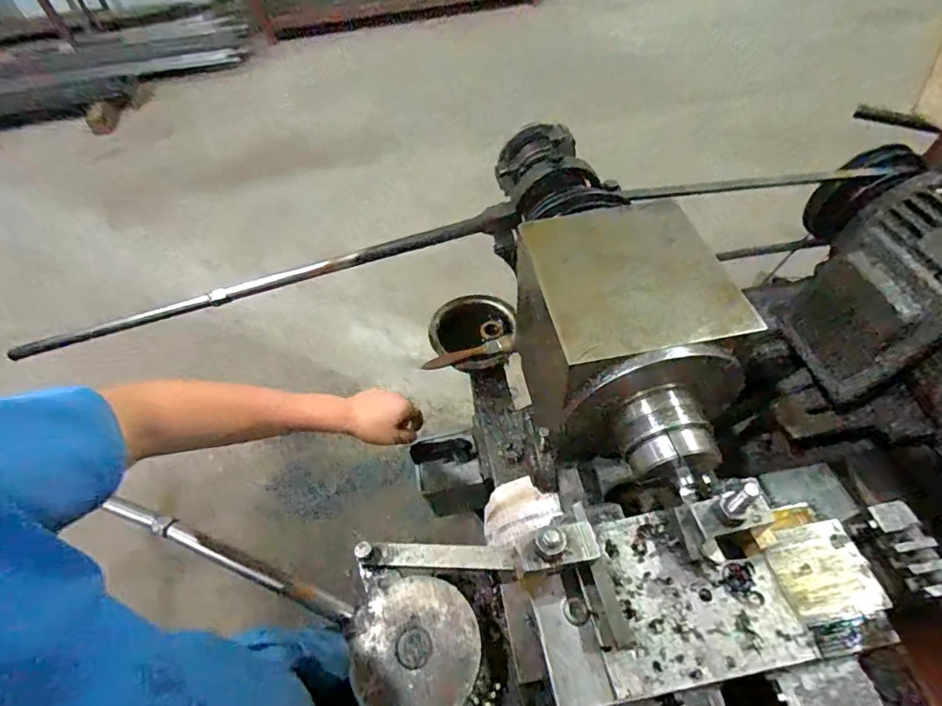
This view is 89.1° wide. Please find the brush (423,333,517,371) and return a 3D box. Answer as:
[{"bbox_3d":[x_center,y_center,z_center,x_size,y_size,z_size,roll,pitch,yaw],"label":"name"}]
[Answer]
[{"bbox_3d":[-0.002,0.000,0.661,0.132,0.020,0.022,-17,53,-8],"label":"brush"}]

